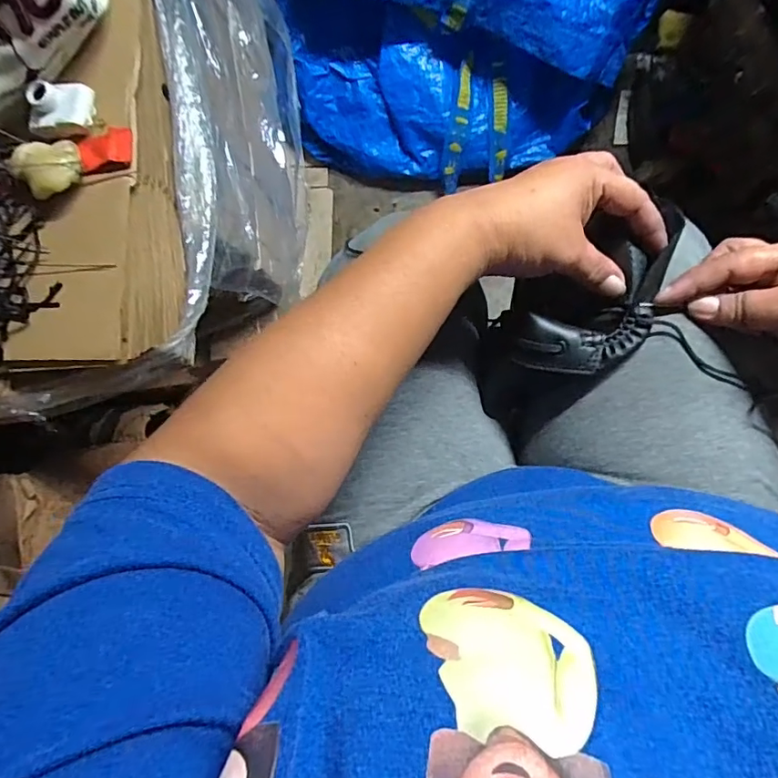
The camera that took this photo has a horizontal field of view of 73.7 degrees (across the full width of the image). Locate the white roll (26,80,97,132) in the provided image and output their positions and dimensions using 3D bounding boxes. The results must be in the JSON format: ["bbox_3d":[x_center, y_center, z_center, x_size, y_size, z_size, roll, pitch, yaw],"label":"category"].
[{"bbox_3d":[-0.221,-0.189,0.347,0.042,0.019,0.029,-4,86,8],"label":"white roll"}]

